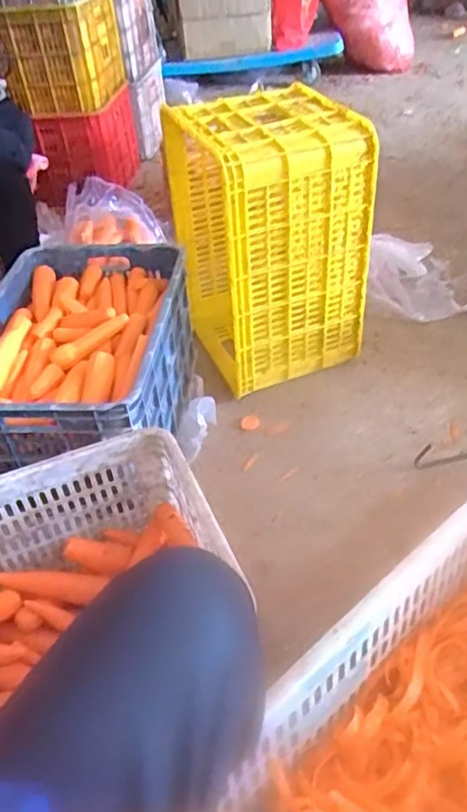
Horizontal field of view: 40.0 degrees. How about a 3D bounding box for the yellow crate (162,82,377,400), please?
[{"bbox_3d":[0.063,-0.350,1.363,0.305,0.513,0.360,-20,44,-14],"label":"yellow crate"}]

